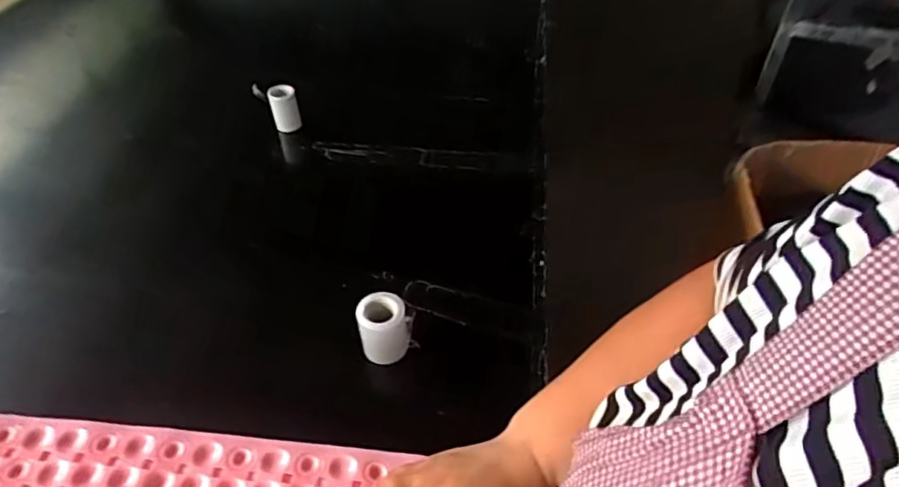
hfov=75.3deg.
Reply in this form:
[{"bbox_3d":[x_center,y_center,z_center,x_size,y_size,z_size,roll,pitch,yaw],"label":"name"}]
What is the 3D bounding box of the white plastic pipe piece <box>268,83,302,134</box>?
[{"bbox_3d":[-0.271,-0.223,0.961,0.044,0.070,0.039,-13,46,-11],"label":"white plastic pipe piece"}]

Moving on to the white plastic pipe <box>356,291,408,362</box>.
[{"bbox_3d":[-0.070,0.092,0.623,0.049,0.067,0.048,-14,46,-12],"label":"white plastic pipe"}]

